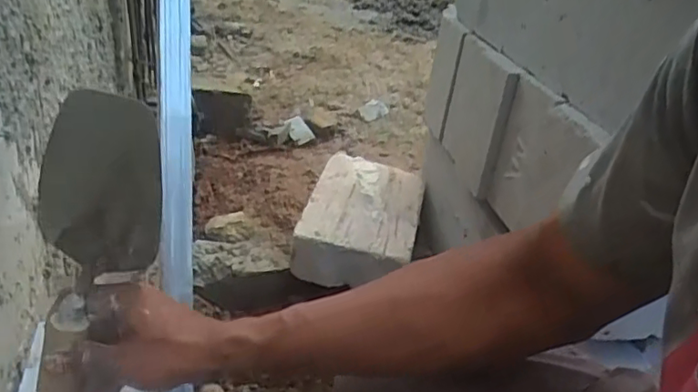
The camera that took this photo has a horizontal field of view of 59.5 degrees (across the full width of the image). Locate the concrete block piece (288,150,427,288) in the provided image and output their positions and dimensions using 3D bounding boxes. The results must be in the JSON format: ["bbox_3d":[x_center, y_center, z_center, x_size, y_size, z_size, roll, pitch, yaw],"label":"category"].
[{"bbox_3d":[0.031,0.044,1.141,0.198,0.095,0.317,10,31,8],"label":"concrete block piece"}]

